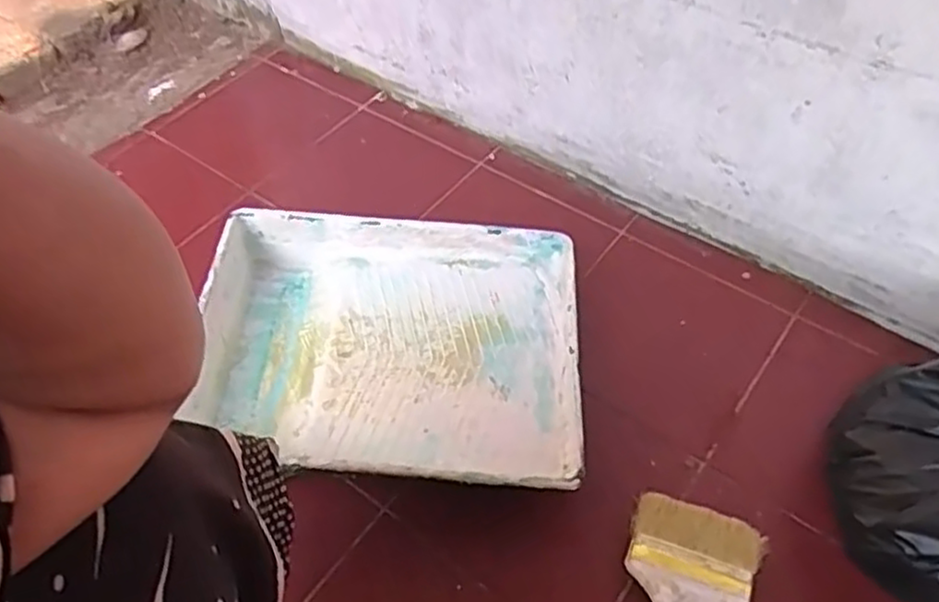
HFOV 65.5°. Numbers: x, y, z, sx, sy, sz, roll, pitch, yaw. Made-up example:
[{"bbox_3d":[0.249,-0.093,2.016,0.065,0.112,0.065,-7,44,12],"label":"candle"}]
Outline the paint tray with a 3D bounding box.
[{"bbox_3d":[-0.076,0.041,0.696,0.351,0.075,0.279,-1,52,5],"label":"paint tray"}]

